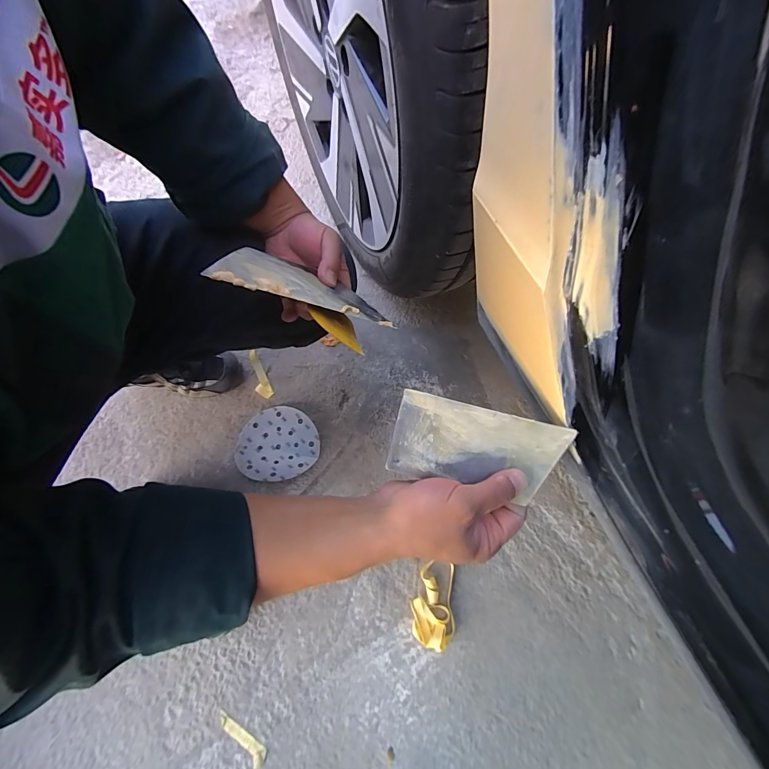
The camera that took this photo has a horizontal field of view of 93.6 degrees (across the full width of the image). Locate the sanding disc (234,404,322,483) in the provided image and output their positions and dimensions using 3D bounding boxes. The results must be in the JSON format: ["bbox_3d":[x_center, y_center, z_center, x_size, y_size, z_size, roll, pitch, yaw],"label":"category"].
[{"bbox_3d":[-0.190,0.105,0.644,0.144,0.009,0.126,-2,71,1],"label":"sanding disc"}]

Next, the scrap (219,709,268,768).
[{"bbox_3d":[-0.200,0.494,0.505,0.086,0.006,0.020,36,75,13],"label":"scrap"}]

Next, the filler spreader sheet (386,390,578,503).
[{"bbox_3d":[0.077,0.055,0.309,0.140,0.004,0.071,14,93,7],"label":"filler spreader sheet"}]

